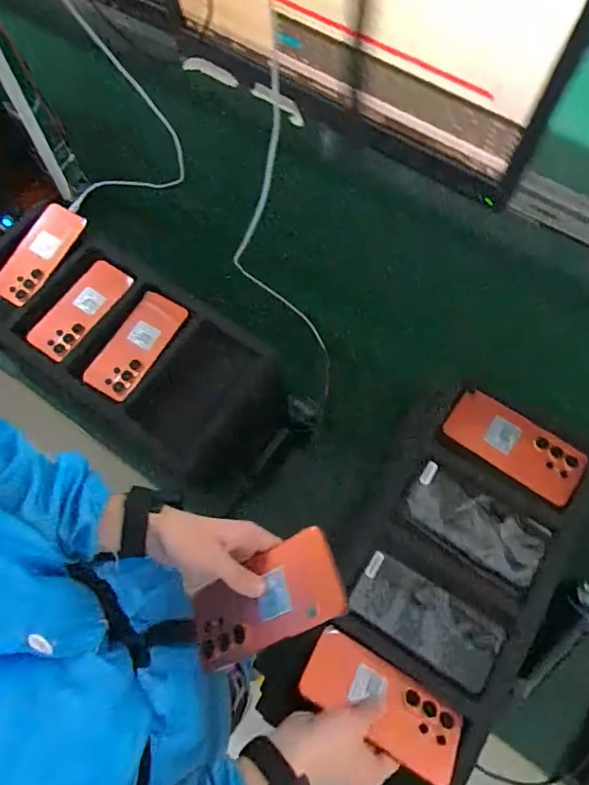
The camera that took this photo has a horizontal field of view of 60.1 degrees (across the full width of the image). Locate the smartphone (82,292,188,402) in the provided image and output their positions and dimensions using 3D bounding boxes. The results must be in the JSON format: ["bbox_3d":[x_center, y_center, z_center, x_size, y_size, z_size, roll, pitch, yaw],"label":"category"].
[{"bbox_3d":[-0.239,-0.071,0.767,0.078,0.011,0.173,31,75,12],"label":"smartphone"}]

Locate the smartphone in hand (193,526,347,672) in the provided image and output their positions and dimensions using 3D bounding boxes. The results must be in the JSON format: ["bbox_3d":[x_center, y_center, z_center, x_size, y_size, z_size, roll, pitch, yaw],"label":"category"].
[{"bbox_3d":[-0.030,0.198,0.478,0.167,0.015,0.078,-33,58,18],"label":"smartphone in hand"}]

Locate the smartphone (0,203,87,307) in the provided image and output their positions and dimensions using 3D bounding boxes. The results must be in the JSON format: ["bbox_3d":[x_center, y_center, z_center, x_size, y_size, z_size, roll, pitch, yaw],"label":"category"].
[{"bbox_3d":[-0.410,-0.221,0.814,0.065,0.013,0.175,32,81,-4],"label":"smartphone"}]

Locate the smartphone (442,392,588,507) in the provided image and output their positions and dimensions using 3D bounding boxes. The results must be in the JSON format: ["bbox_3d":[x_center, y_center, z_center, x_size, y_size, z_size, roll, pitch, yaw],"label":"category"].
[{"bbox_3d":[0.288,0.068,0.668,0.176,0.010,0.077,34,72,14],"label":"smartphone"}]

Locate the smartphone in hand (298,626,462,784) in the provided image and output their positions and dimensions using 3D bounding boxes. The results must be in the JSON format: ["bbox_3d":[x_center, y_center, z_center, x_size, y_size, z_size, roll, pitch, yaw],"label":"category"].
[{"bbox_3d":[0.092,0.329,0.539,0.172,0.009,0.078,30,49,9],"label":"smartphone in hand"}]

